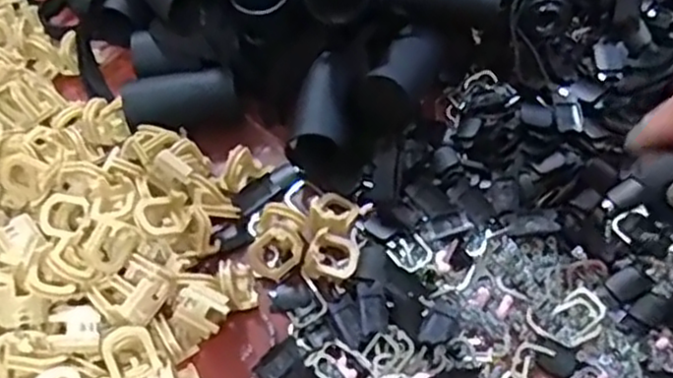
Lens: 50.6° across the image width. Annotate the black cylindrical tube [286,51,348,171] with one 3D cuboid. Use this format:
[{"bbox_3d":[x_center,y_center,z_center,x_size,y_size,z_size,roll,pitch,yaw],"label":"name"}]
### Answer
[{"bbox_3d":[-0.009,-0.038,0.373,0.030,0.032,0.068,0,62,5],"label":"black cylindrical tube"}]

